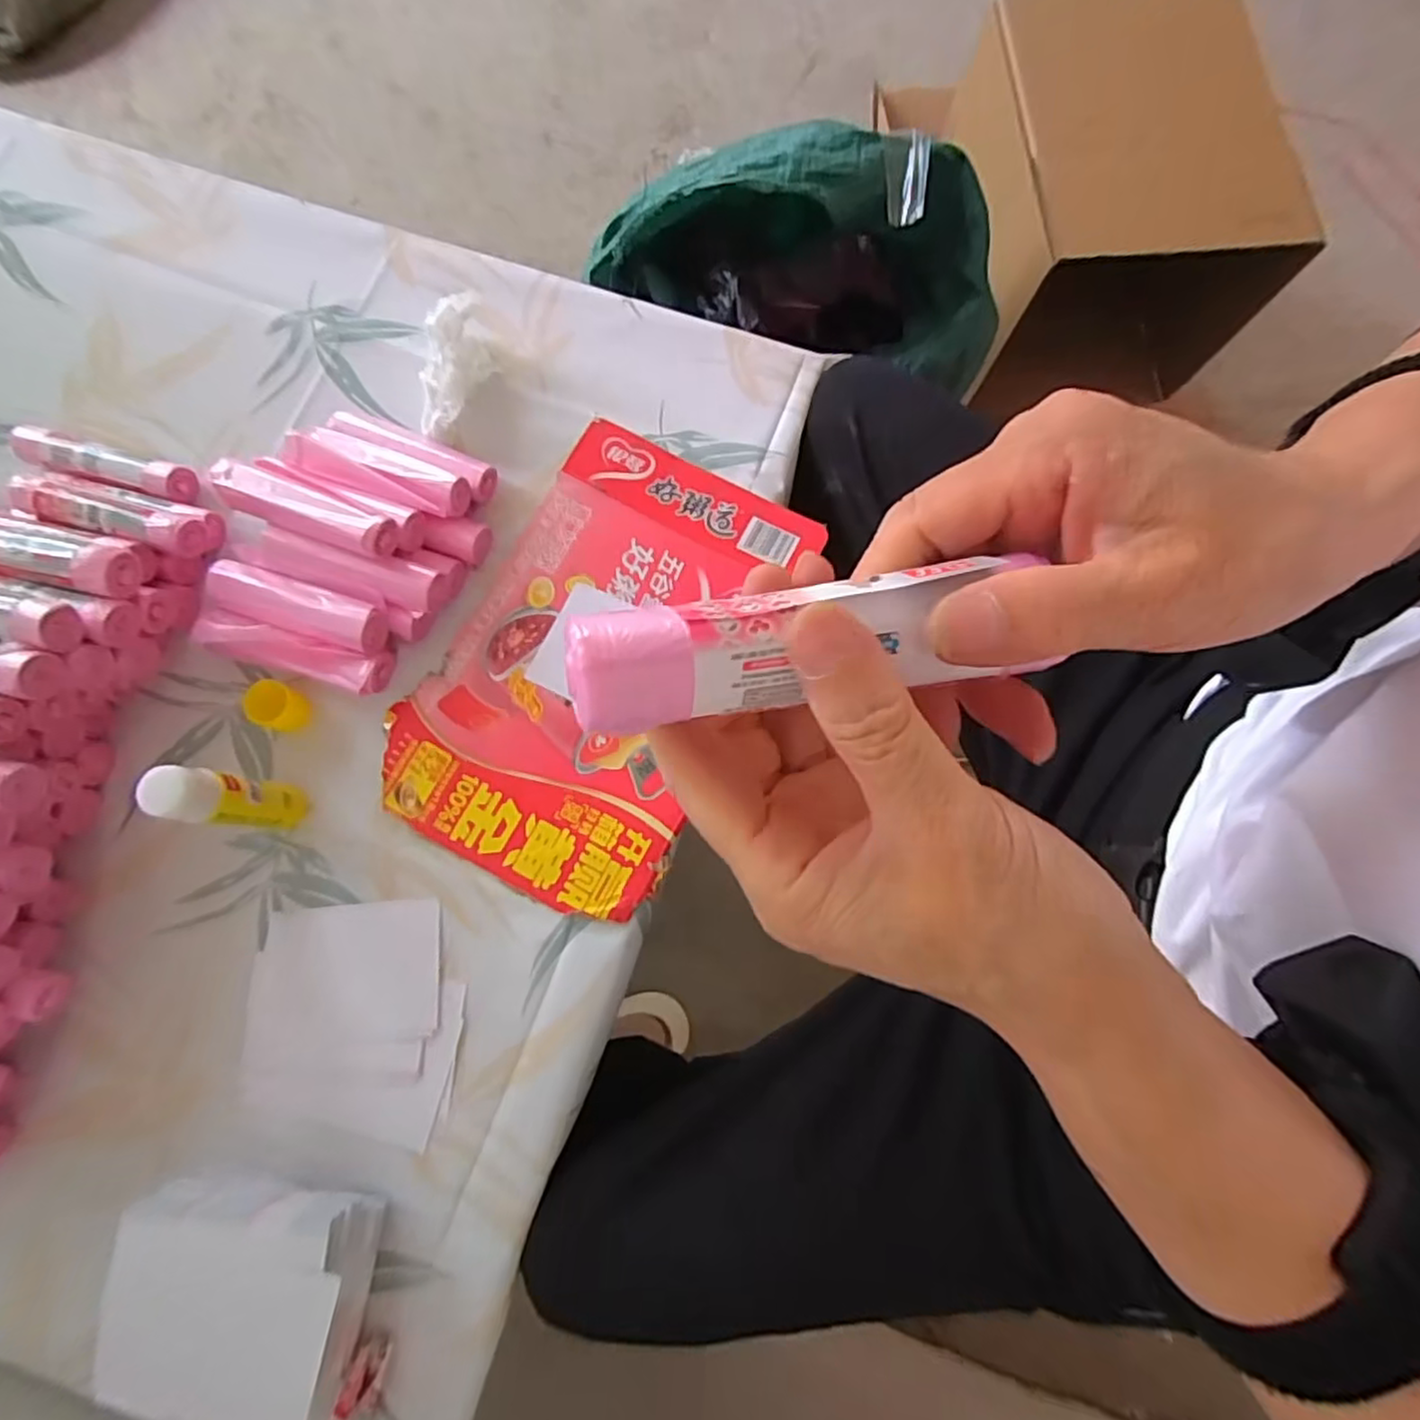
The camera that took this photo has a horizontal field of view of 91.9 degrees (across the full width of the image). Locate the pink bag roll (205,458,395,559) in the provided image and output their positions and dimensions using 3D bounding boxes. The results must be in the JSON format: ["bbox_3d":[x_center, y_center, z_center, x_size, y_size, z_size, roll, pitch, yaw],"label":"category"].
[{"bbox_3d":[-0.260,-0.129,0.438,0.115,0.019,0.028,19,79,3],"label":"pink bag roll"}]

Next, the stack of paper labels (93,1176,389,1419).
[{"bbox_3d":[-0.256,0.321,0.377,0.123,0.060,0.102,6,78,0],"label":"stack of paper labels"}]

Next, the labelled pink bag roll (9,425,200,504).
[{"bbox_3d":[-0.437,-0.175,0.498,0.132,0.024,0.025,14,78,2],"label":"labelled pink bag roll"}]

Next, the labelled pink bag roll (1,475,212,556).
[{"bbox_3d":[-0.404,-0.134,0.465,0.124,0.030,0.036,14,78,1],"label":"labelled pink bag roll"}]

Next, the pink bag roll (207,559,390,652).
[{"bbox_3d":[-0.279,-0.067,0.470,0.122,0.035,0.032,18,78,2],"label":"pink bag roll"}]

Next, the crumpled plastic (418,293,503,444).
[{"bbox_3d":[-0.190,-0.255,0.509,0.052,0.043,0.107,3,78,-1],"label":"crumpled plastic"}]

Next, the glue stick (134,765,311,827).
[{"bbox_3d":[-0.285,0.054,0.411,0.033,0.103,0.029,4,78,-1],"label":"glue stick"}]

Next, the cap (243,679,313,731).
[{"bbox_3d":[-0.294,-0.003,0.467,0.026,0.032,0.029,19,78,3],"label":"cap"}]

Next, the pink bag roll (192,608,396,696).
[{"bbox_3d":[-0.284,-0.039,0.468,0.124,0.040,0.032,15,78,2],"label":"pink bag roll"}]

